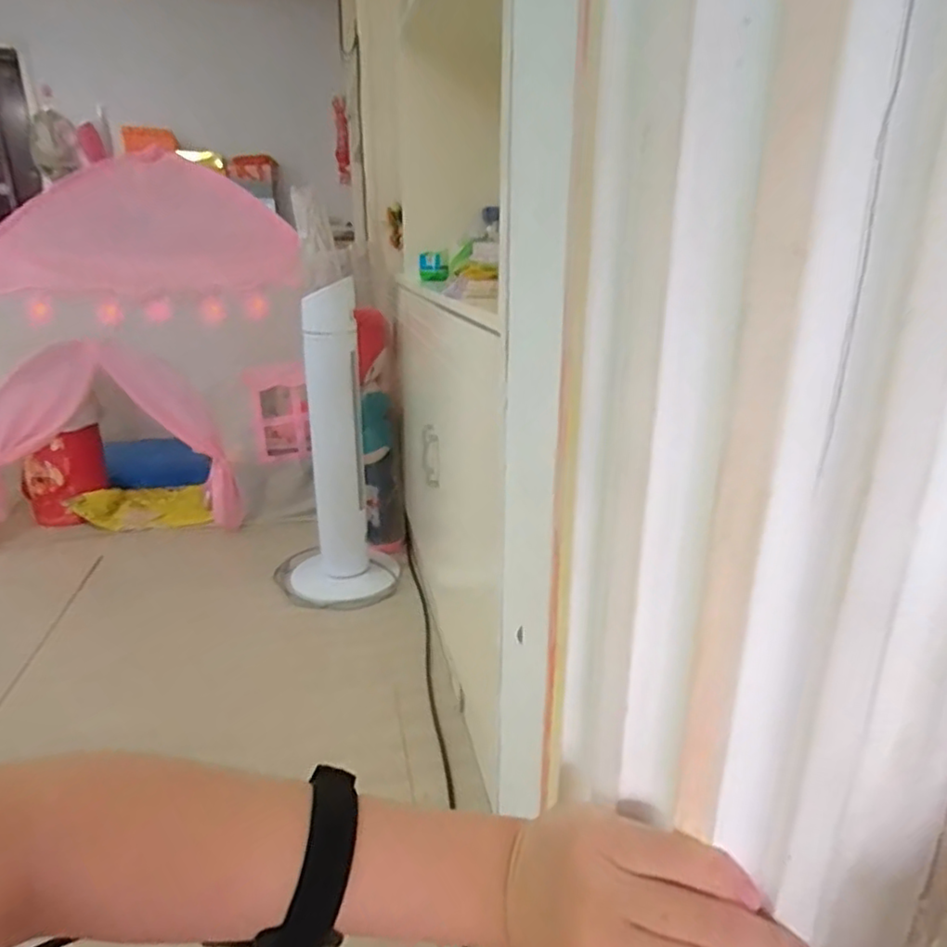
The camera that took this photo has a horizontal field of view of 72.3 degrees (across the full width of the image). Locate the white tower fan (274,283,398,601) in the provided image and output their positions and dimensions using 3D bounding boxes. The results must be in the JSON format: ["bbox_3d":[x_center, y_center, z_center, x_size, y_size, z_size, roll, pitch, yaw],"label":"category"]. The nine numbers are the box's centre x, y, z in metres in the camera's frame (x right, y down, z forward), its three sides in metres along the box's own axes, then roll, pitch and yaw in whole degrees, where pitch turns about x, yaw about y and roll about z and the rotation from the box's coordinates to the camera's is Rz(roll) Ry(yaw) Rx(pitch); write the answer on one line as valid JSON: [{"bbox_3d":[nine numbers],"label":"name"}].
[{"bbox_3d":[-0.383,-0.064,1.708,0.311,0.783,0.271,-7,21,-17],"label":"white tower fan"}]

